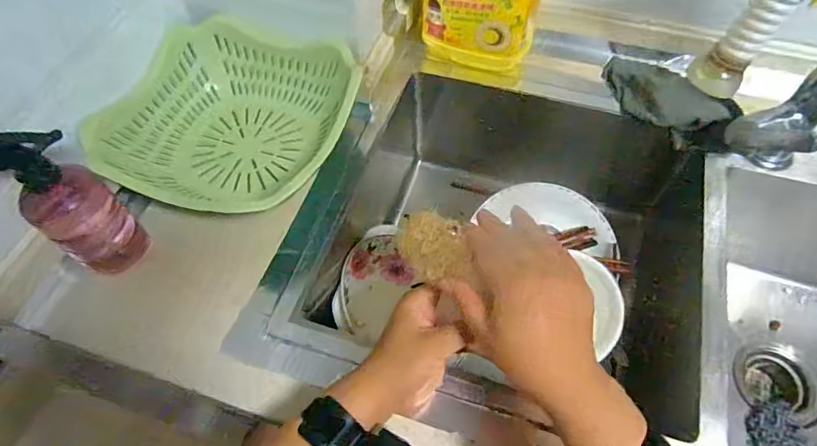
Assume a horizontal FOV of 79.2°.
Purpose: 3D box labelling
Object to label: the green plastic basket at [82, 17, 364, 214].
[{"bbox_3d":[-0.186,-0.131,0.577,0.239,0.078,0.269,18,63,10],"label":"green plastic basket"}]

